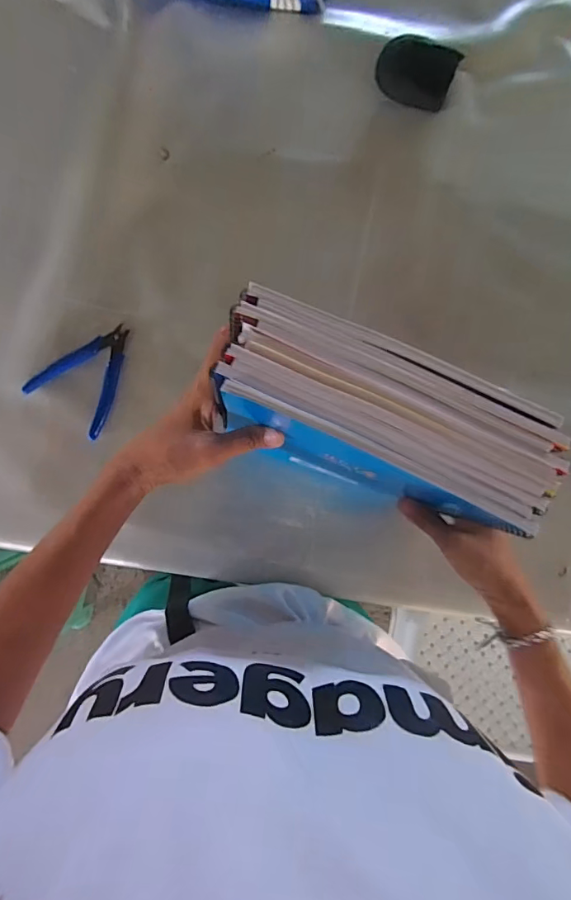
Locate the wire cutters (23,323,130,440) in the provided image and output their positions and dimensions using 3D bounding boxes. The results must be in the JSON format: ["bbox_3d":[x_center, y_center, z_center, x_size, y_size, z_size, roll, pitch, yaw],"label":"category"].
[{"bbox_3d":[-0.202,-0.081,0.501,0.086,0.006,0.112,39,85,-2],"label":"wire cutters"}]

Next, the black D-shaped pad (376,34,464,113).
[{"bbox_3d":[0.143,-0.414,0.522,0.082,0.014,0.062,21,106,0],"label":"black D-shaped pad"}]

